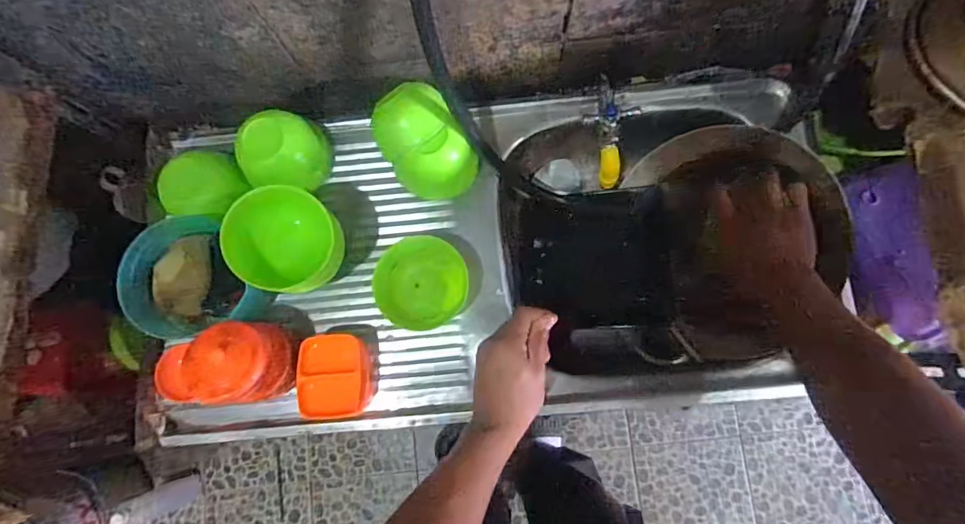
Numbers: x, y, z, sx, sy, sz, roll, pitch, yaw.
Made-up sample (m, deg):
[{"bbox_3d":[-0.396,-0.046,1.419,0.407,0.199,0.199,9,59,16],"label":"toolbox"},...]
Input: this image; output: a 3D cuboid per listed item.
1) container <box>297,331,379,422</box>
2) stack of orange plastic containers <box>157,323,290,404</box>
[{"bbox_3d":[-0.172,0.135,0.575,0.076,0.049,0.095,-5,81,1],"label":"container"},{"bbox_3d":[-0.275,0.109,0.535,0.095,0.099,0.083,4,81,2],"label":"stack of orange plastic containers"}]

